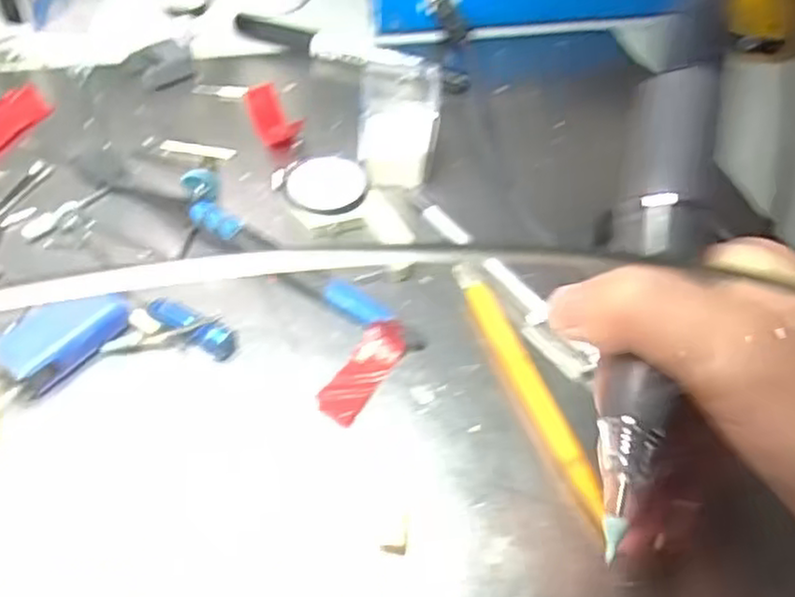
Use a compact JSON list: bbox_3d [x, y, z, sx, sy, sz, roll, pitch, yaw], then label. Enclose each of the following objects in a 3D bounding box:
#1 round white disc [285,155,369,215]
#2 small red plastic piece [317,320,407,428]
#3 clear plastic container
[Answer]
[{"bbox_3d":[-0.032,-0.052,0.331,0.037,0.011,0.028,-1,52,-6],"label":"round white disc"},{"bbox_3d":[-0.012,0.027,0.271,0.017,0.008,0.045,24,54,13],"label":"small red plastic piece"},{"bbox_3d":[0.001,-0.083,0.344,0.037,0.032,0.051,2,52,-4],"label":"clear plastic container"}]

